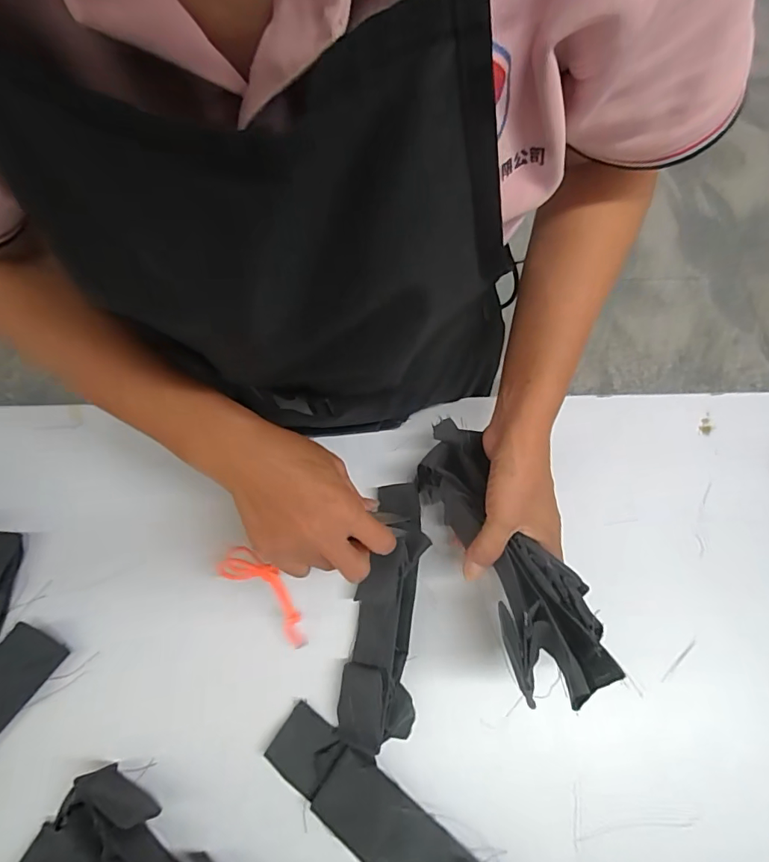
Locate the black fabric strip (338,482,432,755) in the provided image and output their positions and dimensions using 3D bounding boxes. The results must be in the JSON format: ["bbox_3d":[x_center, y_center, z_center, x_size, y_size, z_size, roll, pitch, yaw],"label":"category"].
[{"bbox_3d":[0.004,0.138,0.380,0.054,0.042,0.192,8,67,6],"label":"black fabric strip"}]

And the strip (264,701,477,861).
[{"bbox_3d":[0.002,0.275,0.329,0.195,0.018,0.047,35,70,17],"label":"strip"}]

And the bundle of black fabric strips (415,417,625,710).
[{"bbox_3d":[0.083,0.084,0.345,0.064,0.043,0.210,-20,49,-8],"label":"bundle of black fabric strips"}]

